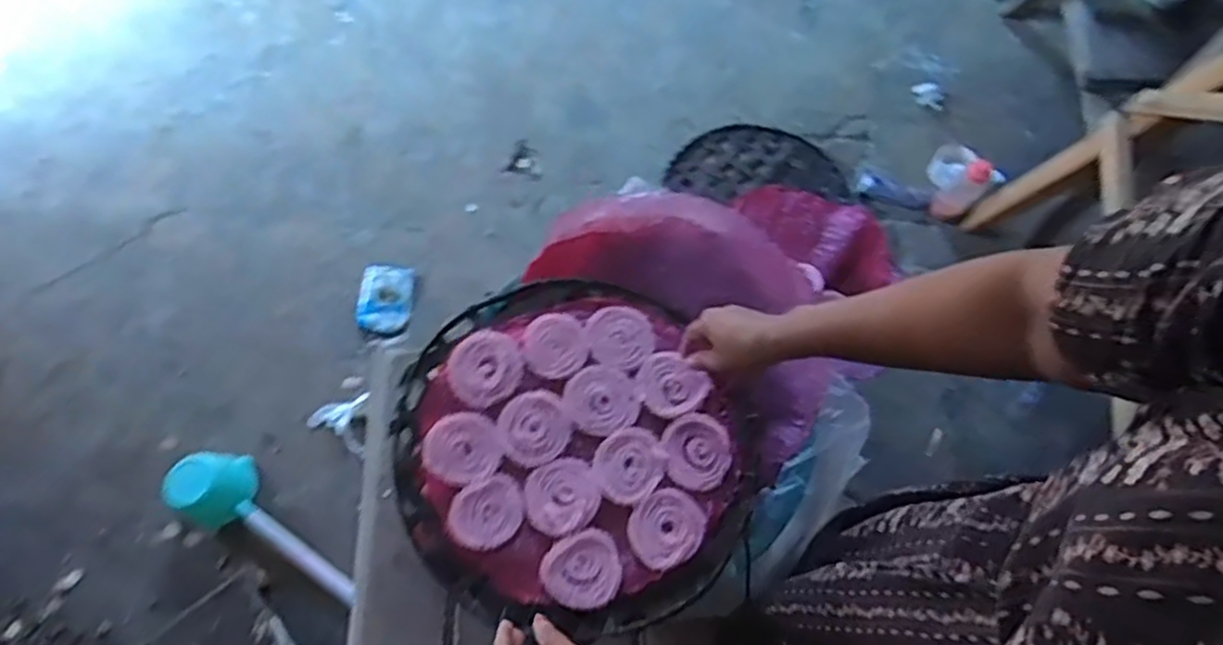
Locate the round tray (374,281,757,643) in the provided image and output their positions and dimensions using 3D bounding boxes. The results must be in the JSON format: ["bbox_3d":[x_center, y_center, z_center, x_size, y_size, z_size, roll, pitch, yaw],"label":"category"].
[{"bbox_3d":[-0.036,0.132,0.813,0.392,0.065,0.372,0,75,-1],"label":"round tray"}]

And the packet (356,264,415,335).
[{"bbox_3d":[-0.458,-0.050,1.452,0.104,0.023,0.144,4,75,0],"label":"packet"}]

